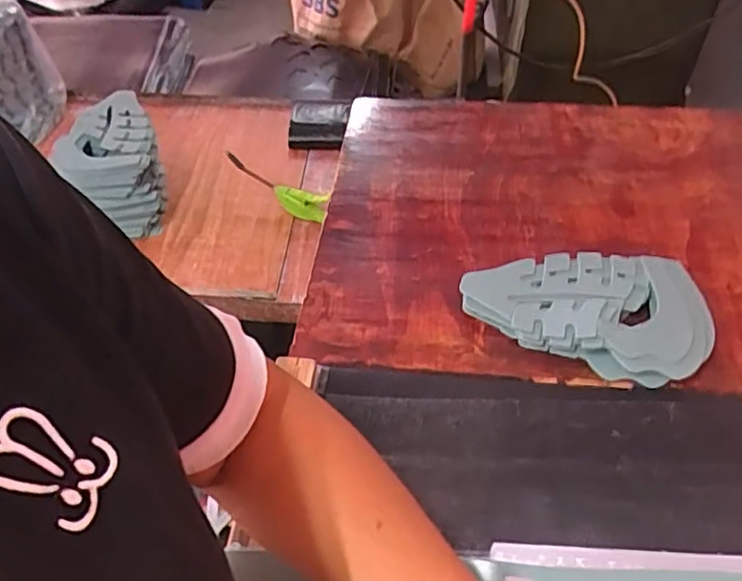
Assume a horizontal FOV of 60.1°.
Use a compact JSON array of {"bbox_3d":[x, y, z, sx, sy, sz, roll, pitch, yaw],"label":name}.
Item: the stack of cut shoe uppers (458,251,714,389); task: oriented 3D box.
[{"bbox_3d":[0.182,0.012,0.559,0.198,0.026,0.129,9,49,11],"label":"stack of cut shoe uppers"}]

